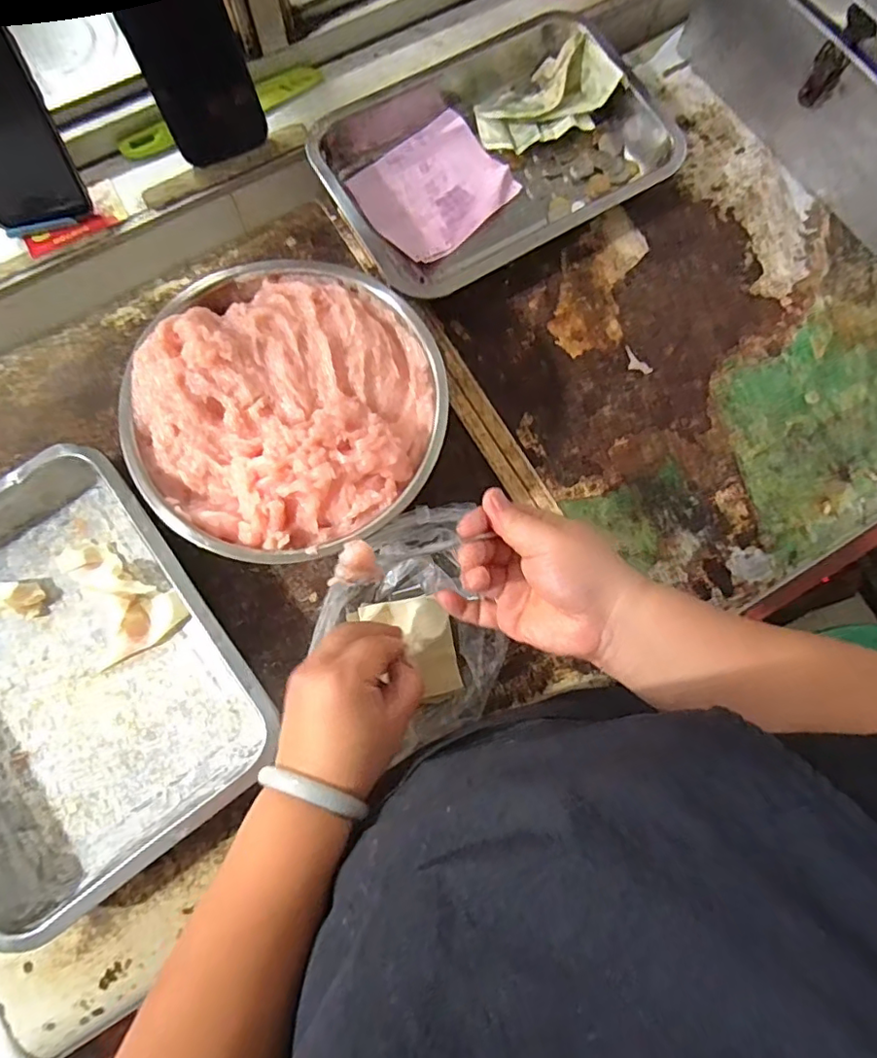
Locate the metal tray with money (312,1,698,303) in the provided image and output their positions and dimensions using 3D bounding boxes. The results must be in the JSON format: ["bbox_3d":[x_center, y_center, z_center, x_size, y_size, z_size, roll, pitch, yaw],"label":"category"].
[{"bbox_3d":[0.047,-0.354,0.540,0.305,0.046,0.227,-31,81,-7],"label":"metal tray with money"}]

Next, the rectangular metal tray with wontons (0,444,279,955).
[{"bbox_3d":[-0.287,0.112,0.440,0.241,0.049,0.299,-37,82,-8],"label":"rectangular metal tray with wontons"}]

